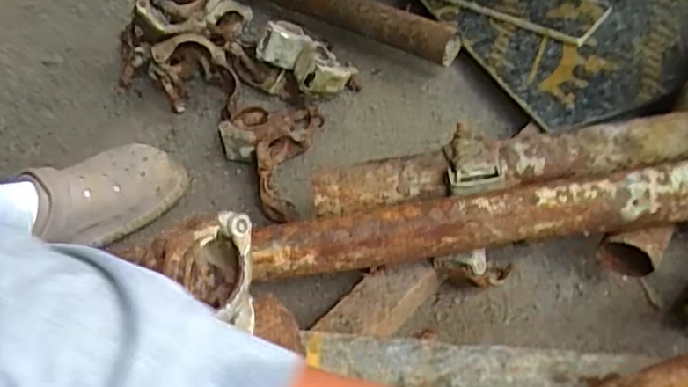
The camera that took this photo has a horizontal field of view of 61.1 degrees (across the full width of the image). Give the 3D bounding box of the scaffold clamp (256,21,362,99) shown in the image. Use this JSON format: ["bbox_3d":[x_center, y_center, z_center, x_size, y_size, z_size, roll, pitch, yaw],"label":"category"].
[{"bbox_3d":[-0.043,-0.168,0.751,0.139,0.058,0.078,32,55,-7],"label":"scaffold clamp"}]

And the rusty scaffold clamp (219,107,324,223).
[{"bbox_3d":[-0.094,-0.045,0.685,0.105,0.049,0.187,4,52,8],"label":"rusty scaffold clamp"}]

